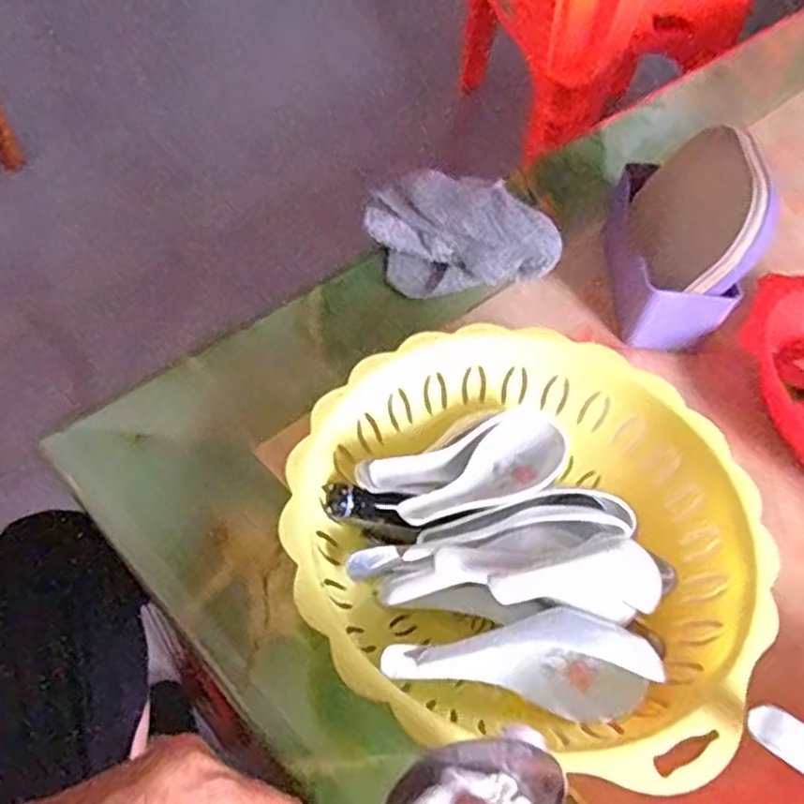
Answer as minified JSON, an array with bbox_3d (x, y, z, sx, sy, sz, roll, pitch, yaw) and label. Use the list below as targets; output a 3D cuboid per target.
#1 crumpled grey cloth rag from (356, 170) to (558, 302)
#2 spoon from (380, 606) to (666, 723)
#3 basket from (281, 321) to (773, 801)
[{"bbox_3d":[0.043,-0.132,0.564,0.135,0.066,0.085,-5,54,-9],"label":"crumpled grey cloth rag"},{"bbox_3d":[0.058,0.124,0.365,0.130,0.042,0.045,10,54,2],"label":"spoon"},{"bbox_3d":[0.064,0.070,0.408,0.236,0.061,0.239,3,54,-4],"label":"basket"}]

